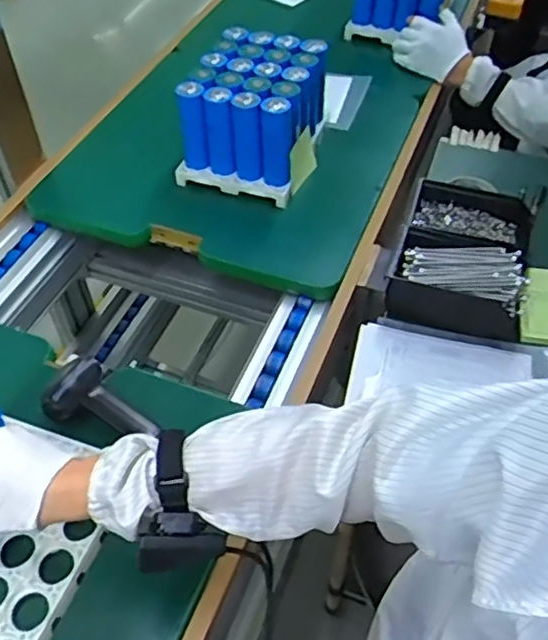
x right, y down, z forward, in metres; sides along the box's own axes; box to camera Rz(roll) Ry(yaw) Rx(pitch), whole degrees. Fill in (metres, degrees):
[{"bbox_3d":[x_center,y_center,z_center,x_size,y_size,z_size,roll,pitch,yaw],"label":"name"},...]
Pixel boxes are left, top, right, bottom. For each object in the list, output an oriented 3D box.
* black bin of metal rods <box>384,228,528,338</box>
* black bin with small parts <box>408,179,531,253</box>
[{"bbox_3d":[0.235,-0.051,0.856,0.166,0.083,0.092,15,52,13],"label":"black bin of metal rods"},{"bbox_3d":[0.273,-0.136,0.913,0.164,0.064,0.115,15,52,13],"label":"black bin with small parts"}]

